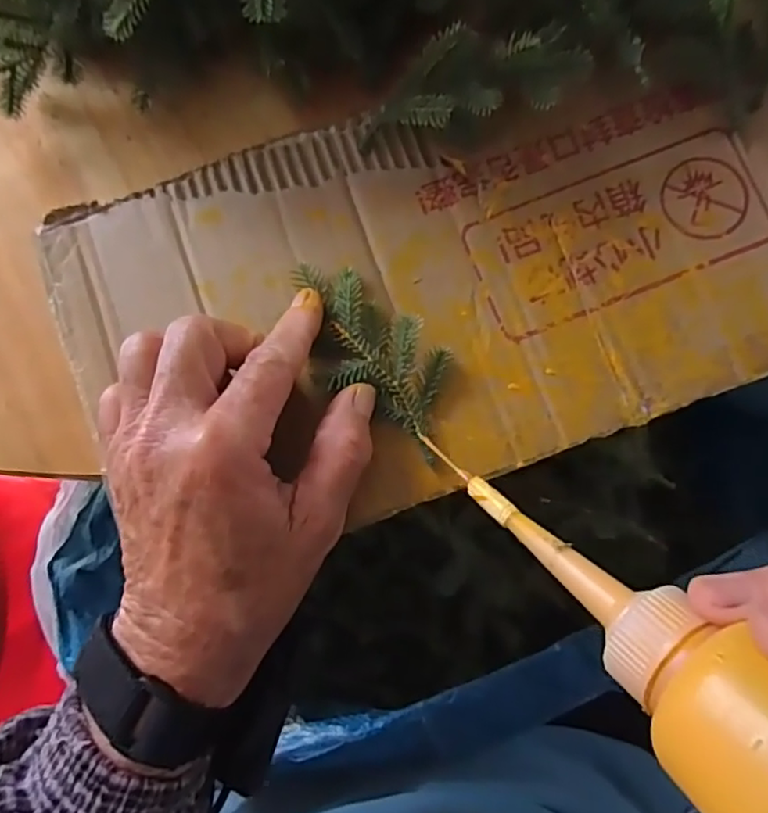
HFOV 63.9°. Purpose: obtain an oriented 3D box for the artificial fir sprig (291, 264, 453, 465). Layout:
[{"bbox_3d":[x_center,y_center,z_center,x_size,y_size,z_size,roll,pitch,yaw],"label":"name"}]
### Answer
[{"bbox_3d":[-0.003,-0.024,0.251,0.041,0.012,0.091,-38,85,-2],"label":"artificial fir sprig"}]

